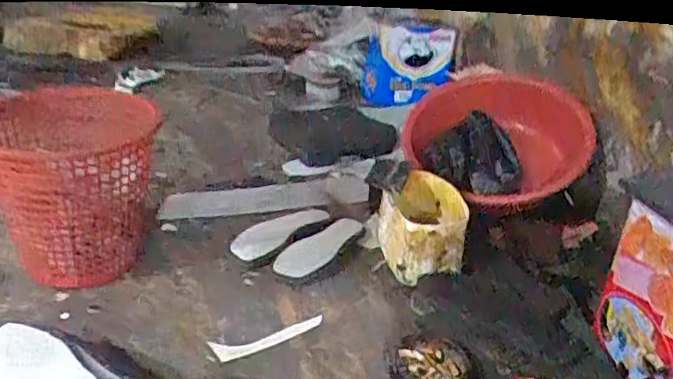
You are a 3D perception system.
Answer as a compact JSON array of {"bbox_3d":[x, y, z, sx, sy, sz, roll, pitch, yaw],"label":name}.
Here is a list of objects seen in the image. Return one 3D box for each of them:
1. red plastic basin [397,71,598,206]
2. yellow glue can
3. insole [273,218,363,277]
[{"bbox_3d":[0.299,-0.092,1.144,0.376,0.130,0.294,-33,66,-23],"label":"red plastic basin"},{"bbox_3d":[0.139,0.068,1.002,0.128,0.129,0.187,5,24,0],"label":"yellow glue can"},{"bbox_3d":[-0.027,0.094,1.025,0.063,0.019,0.197,20,30,28],"label":"insole"}]

